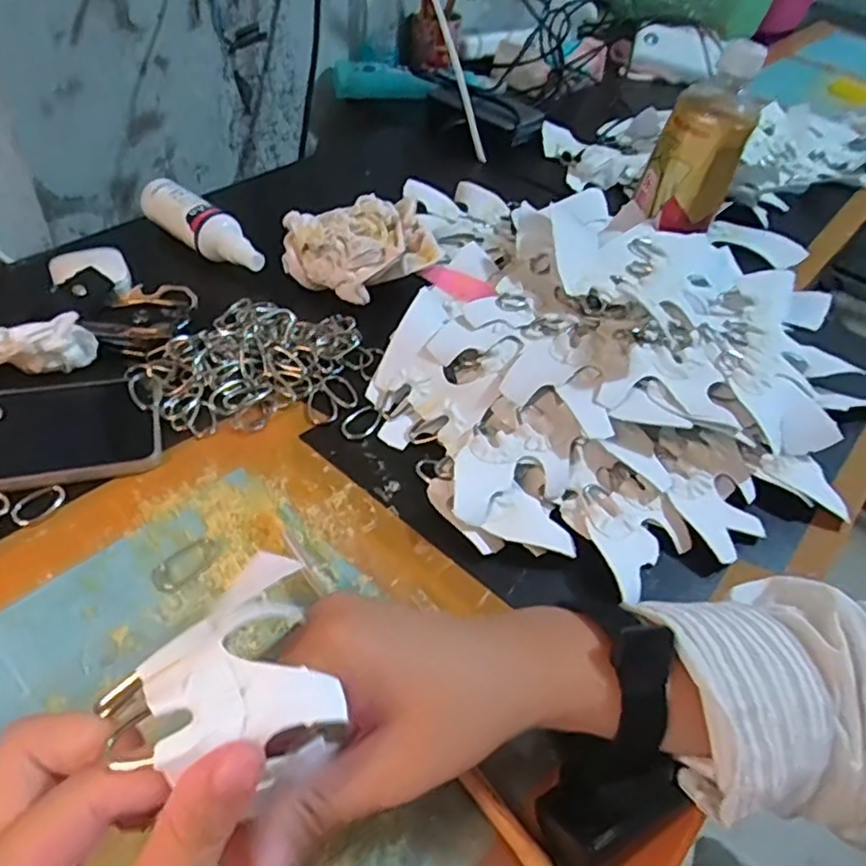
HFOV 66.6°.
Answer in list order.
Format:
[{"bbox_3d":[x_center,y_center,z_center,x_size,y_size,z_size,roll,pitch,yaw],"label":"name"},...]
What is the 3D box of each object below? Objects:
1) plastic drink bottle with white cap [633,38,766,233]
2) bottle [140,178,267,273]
[{"bbox_3d":[0.211,-0.228,0.523,0.068,0.127,0.055,23,48,14],"label":"plastic drink bottle with white cap"},{"bbox_3d":[-0.189,-0.173,0.546,0.129,0.029,0.034,32,51,21],"label":"bottle"}]

